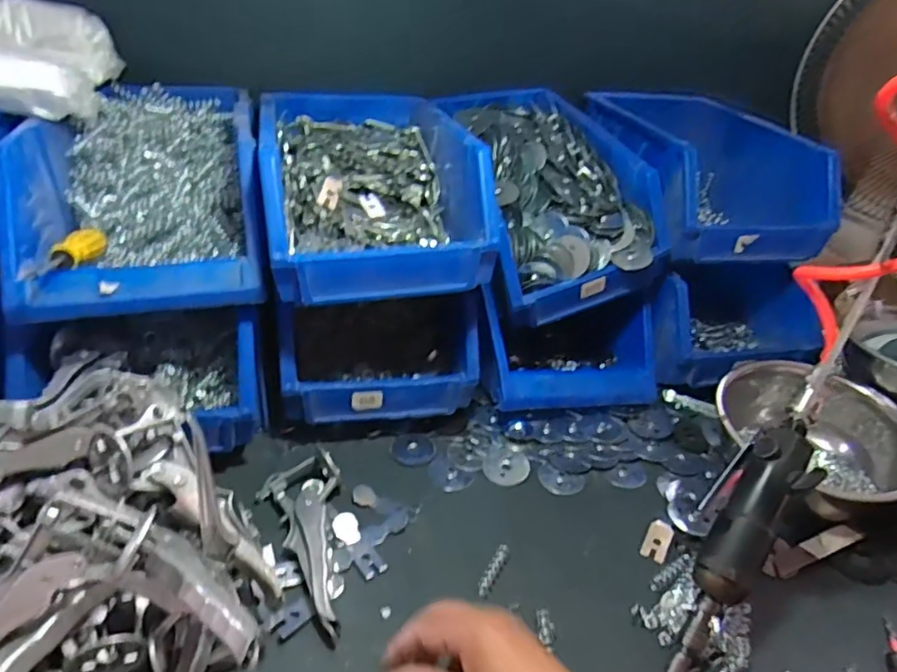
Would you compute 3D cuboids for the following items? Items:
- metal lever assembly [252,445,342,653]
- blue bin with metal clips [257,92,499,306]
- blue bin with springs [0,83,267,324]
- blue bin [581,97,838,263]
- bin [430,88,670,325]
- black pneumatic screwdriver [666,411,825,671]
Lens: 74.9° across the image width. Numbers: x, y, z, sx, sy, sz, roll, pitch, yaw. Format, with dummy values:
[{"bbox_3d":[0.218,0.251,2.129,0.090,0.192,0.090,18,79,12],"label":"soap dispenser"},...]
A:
[{"bbox_3d":[-0.124,0.167,0.490,0.071,0.031,0.179,-3,32,-13],"label":"metal lever assembly"},{"bbox_3d":[-0.089,-0.168,0.630,0.197,0.114,0.341,-3,32,-13],"label":"blue bin with metal clips"},{"bbox_3d":[-0.290,-0.149,0.580,0.194,0.127,0.307,-4,32,-15],"label":"blue bin with springs"},{"bbox_3d":[0.319,-0.215,0.764,0.214,0.128,0.319,1,31,-6],"label":"blue bin"},{"bbox_3d":[0.113,-0.176,0.729,0.201,0.172,0.318,-4,32,-14],"label":"bin"},{"bbox_3d":[0.219,0.157,0.446,0.057,0.033,0.214,25,80,30],"label":"black pneumatic screwdriver"}]

